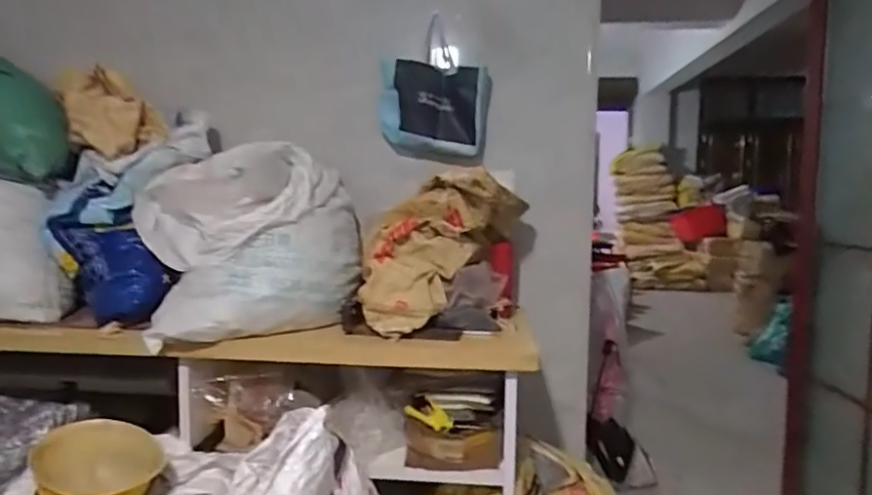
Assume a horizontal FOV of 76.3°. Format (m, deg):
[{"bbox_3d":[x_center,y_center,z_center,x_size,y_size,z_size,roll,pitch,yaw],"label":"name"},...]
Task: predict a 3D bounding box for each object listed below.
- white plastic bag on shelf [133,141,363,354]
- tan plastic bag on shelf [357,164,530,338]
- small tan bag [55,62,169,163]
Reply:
[{"bbox_3d":[-0.488,-0.032,1.510,0.540,0.559,0.290,-11,-14,-6],"label":"white plastic bag on shelf"},{"bbox_3d":[0.013,0.018,1.474,0.407,0.414,0.192,0,5,0],"label":"tan plastic bag on shelf"},{"bbox_3d":[-0.911,-0.375,1.558,0.221,0.218,0.237,-4,6,-39],"label":"small tan bag"}]

